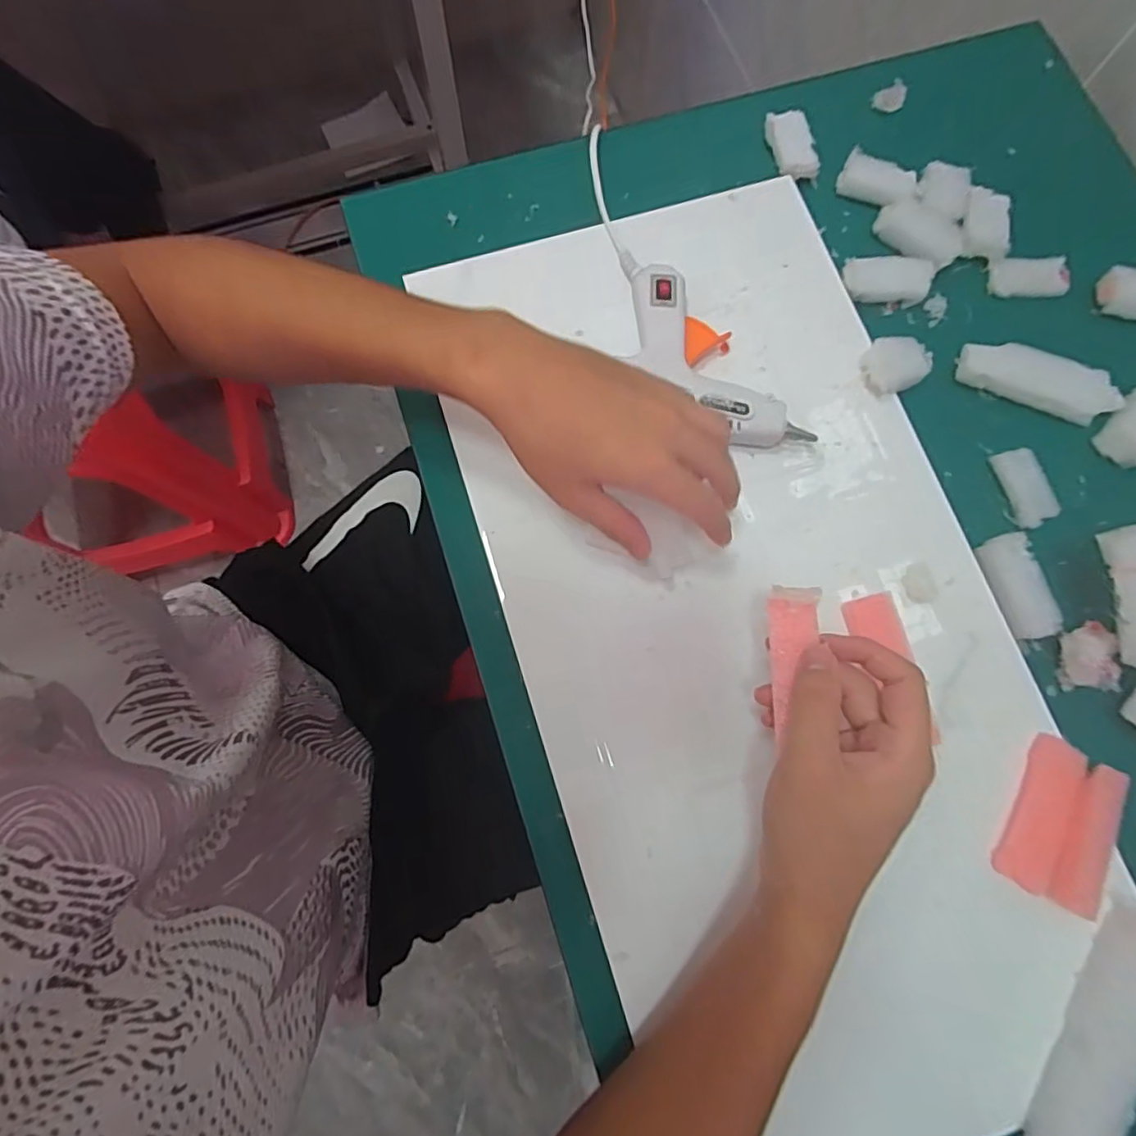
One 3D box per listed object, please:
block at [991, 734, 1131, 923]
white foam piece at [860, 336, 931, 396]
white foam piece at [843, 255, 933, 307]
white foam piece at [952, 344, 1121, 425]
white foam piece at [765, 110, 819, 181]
[{"bbox_3d":[0.284,0.146,0.334,0.053,0.014,0.084,25,78,5],"label":"block"},{"bbox_3d":[0.222,-0.138,0.399,0.049,0.017,0.036,-8,94,-14],"label":"white foam piece"},{"bbox_3d":[0.227,-0.205,0.420,0.061,0.019,0.027,6,77,1],"label":"white foam piece"},{"bbox_3d":[0.324,-0.130,0.406,0.105,0.015,0.035,21,77,4],"label":"white foam piece"},{"bbox_3d":[0.170,-0.322,0.446,0.031,0.008,0.054,-13,77,-4],"label":"white foam piece"}]

